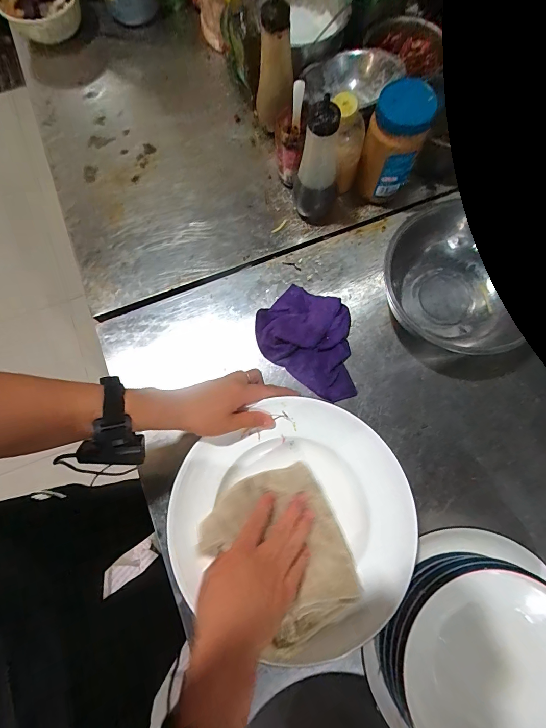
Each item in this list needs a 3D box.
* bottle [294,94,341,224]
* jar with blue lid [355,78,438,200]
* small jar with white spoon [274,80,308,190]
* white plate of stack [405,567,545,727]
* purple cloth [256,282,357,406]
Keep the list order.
[{"bbox_3d":[0.074,-0.311,0.564,0.063,0.207,0.056,-5,78,0],"label":"bottle"},{"bbox_3d":[0.192,-0.346,0.579,0.087,0.177,0.077,24,80,6],"label":"jar with blue lid"},{"bbox_3d":[0.031,-0.382,0.613,0.053,0.133,0.098,-2,78,1],"label":"small jar with white spoon"},{"bbox_3d":[0.268,0.371,0.410,0.210,0.032,0.229,0,78,1],"label":"white plate of stack"},{"bbox_3d":[0.070,-0.042,0.594,0.195,0.030,0.141,34,81,7],"label":"purple cloth"}]

